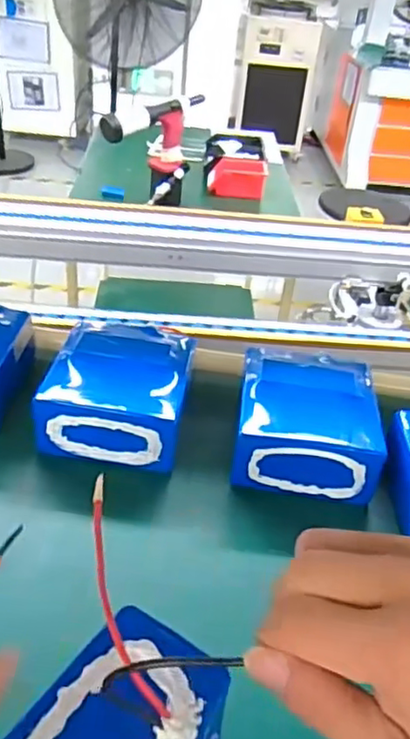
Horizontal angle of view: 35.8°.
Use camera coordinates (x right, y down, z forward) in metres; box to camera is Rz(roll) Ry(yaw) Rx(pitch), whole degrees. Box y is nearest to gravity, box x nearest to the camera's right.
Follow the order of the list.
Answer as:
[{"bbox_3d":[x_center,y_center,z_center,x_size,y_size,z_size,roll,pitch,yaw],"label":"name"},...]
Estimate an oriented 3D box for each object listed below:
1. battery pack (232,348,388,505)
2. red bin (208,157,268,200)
[{"bbox_3d":[0.106,0.049,0.667,0.142,0.083,0.150,7,37,0],"label":"battery pack"},{"bbox_3d":[0.087,-0.513,1.694,0.156,0.079,0.106,11,37,6],"label":"red bin"}]

